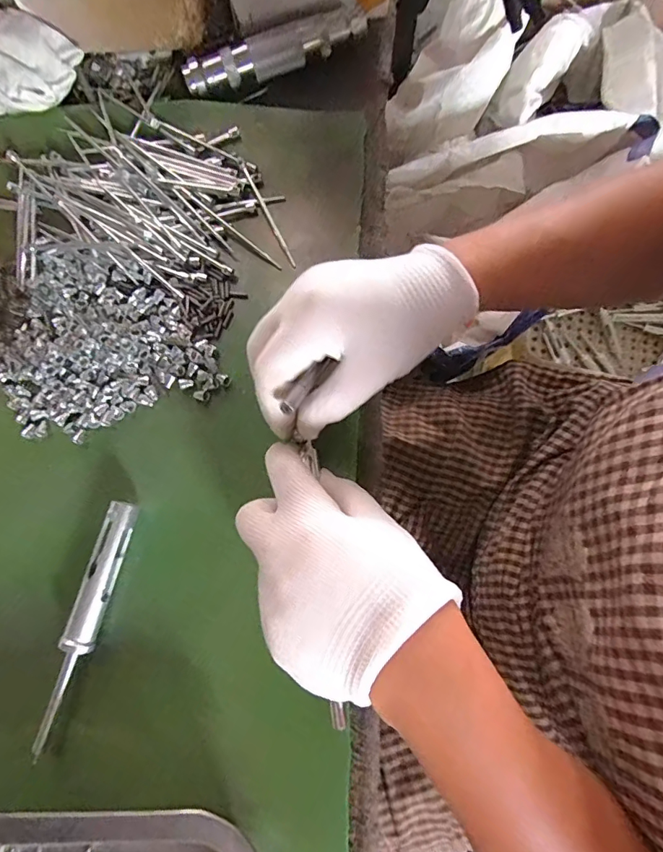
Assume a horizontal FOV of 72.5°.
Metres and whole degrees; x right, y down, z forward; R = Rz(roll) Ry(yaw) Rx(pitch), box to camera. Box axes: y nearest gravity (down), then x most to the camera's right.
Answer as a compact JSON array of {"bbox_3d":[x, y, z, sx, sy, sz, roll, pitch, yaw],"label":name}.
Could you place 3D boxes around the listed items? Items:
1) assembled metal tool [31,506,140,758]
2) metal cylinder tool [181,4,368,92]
[{"bbox_3d":[-0.145,0.113,0.269,0.018,0.021,0.134,13,79,4],"label":"assembled metal tool"},{"bbox_3d":[-0.042,-0.284,0.343,0.140,0.023,0.020,-19,79,-2],"label":"metal cylinder tool"}]

